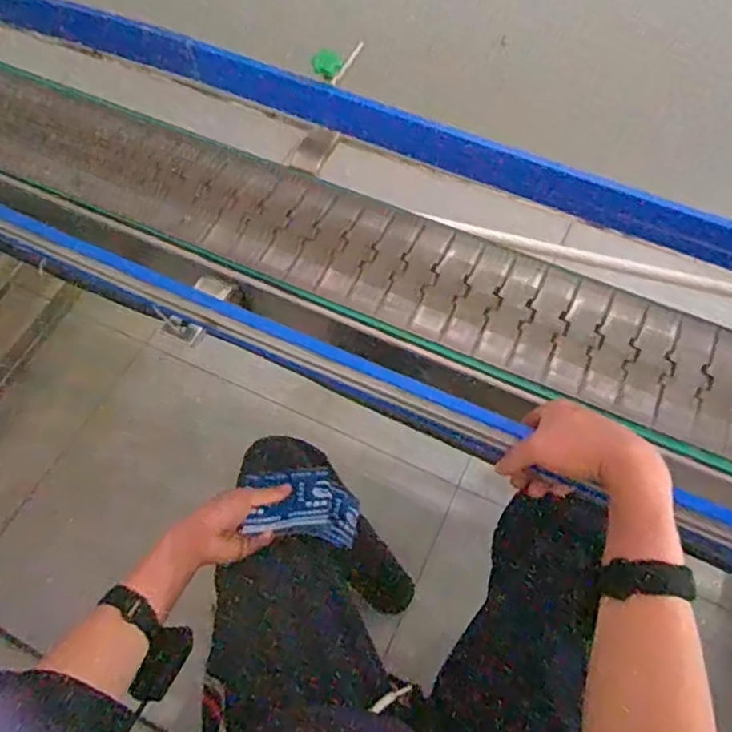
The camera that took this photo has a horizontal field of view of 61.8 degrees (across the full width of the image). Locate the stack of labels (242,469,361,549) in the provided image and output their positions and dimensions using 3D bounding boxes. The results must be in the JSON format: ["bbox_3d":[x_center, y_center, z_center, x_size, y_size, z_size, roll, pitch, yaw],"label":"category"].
[{"bbox_3d":[-0.072,0.164,0.725,0.137,0.025,0.090,12,39,-11],"label":"stack of labels"}]

